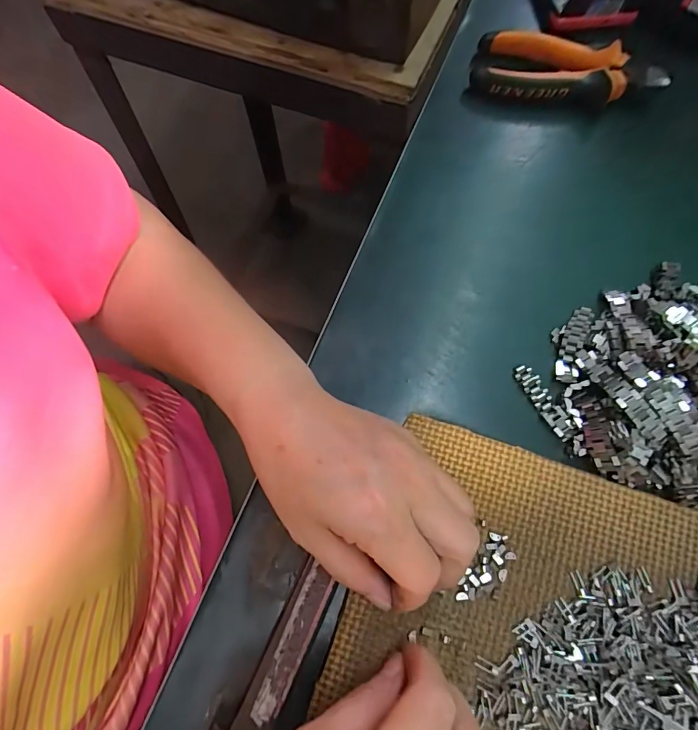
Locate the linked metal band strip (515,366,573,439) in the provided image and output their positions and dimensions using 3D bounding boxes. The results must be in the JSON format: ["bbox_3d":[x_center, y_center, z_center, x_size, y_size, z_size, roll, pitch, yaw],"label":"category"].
[{"bbox_3d":[0.125,0.022,0.266,0.013,0.005,0.049,-28,72,-8],"label":"linked metal band strip"}]

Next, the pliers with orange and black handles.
[{"bbox_3d":[0.177,-0.236,0.339,0.146,0.030,0.055,14,72,7],"label":"pliers with orange and black handles"}]

